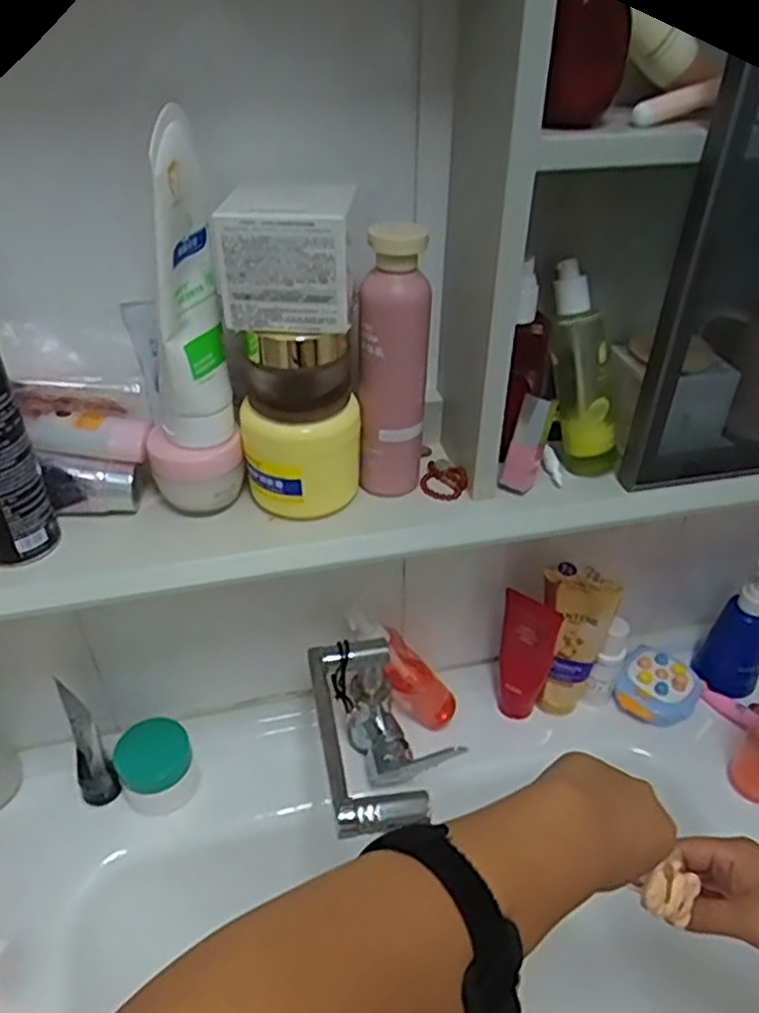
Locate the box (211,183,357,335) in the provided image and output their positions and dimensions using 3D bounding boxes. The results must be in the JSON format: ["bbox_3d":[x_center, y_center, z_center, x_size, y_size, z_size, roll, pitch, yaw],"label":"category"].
[{"bbox_3d":[-0.055,-0.152,0.436,0.076,0.067,0.075,2,38,1],"label":"box"}]

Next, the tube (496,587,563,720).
[{"bbox_3d":[0.146,0.150,0.735,0.053,0.168,0.029,13,40,14],"label":"tube"}]

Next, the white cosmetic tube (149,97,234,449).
[{"bbox_3d":[-0.116,-0.126,0.436,0.047,0.186,0.058,-8,39,-11],"label":"white cosmetic tube"}]

